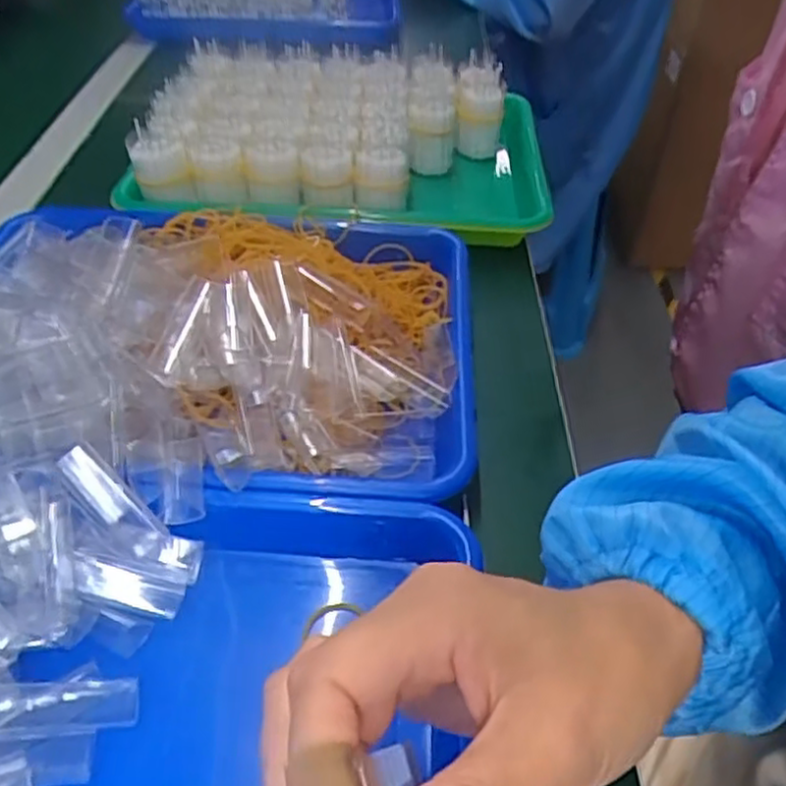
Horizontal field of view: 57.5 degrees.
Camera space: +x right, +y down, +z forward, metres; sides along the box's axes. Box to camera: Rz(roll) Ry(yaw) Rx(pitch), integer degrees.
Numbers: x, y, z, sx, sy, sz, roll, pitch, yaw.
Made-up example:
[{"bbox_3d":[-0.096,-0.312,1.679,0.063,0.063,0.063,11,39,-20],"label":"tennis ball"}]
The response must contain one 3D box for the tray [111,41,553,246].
[{"bbox_3d":[-0.037,-0.217,0.613,0.316,0.079,0.230,3,44,1],"label":"tray"}]

